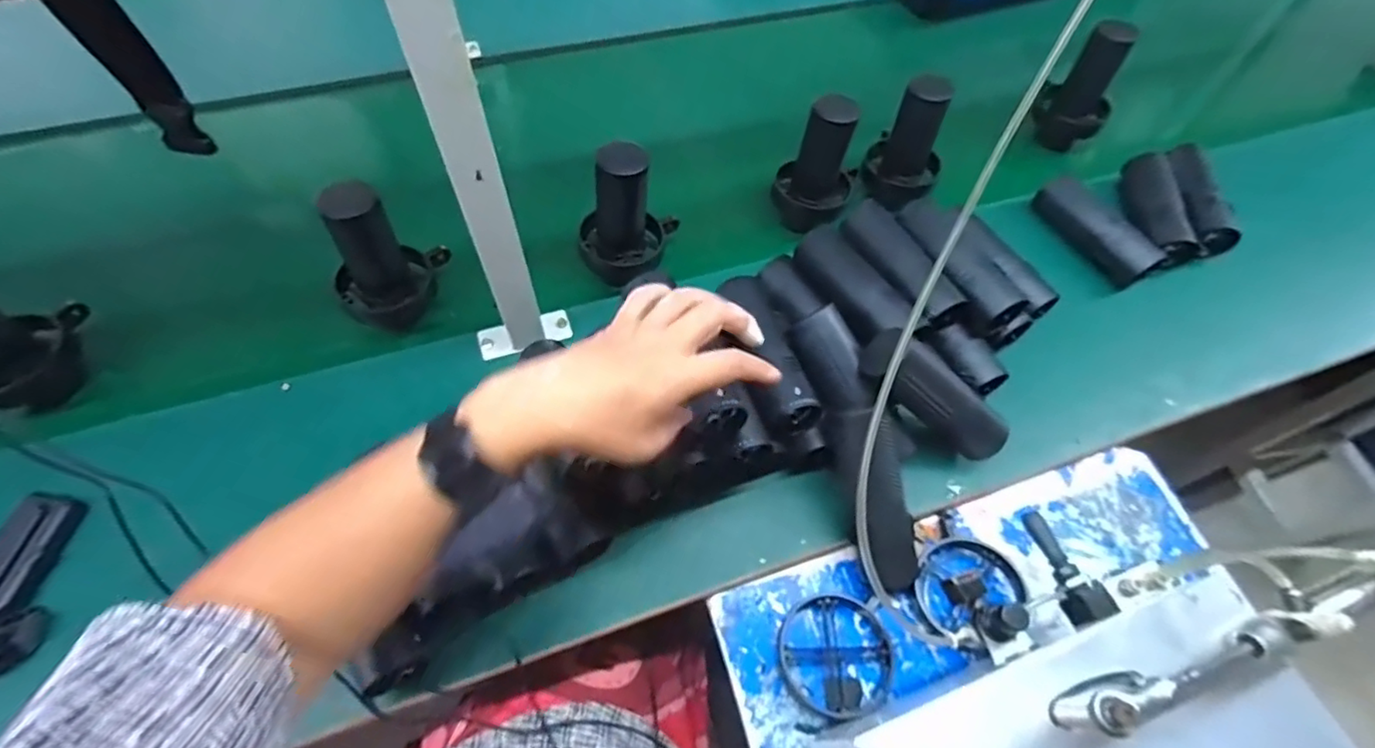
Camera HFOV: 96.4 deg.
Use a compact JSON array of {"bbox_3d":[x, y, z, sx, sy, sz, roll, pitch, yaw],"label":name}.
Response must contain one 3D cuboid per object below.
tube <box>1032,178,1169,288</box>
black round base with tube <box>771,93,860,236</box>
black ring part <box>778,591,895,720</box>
[{"bbox_3d":[0.516,-0.184,0.774,0.056,0.045,0.163,-31,65,-20],"label":"tube"},{"bbox_3d":[0.156,-0.249,0.726,0.093,0.145,0.074,18,60,7],"label":"black round base with tube"},{"bbox_3d":[0.132,0.243,0.541,0.099,0.014,0.103,1,59,-2],"label":"black ring part"}]

